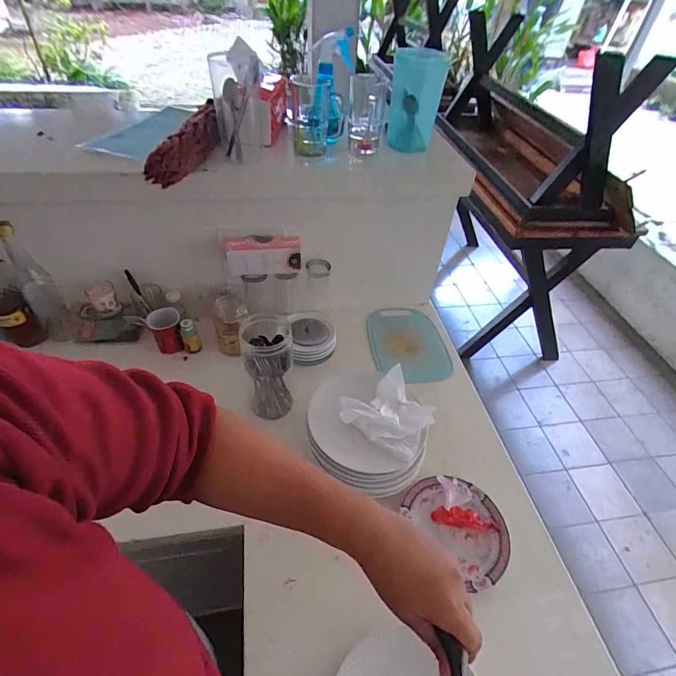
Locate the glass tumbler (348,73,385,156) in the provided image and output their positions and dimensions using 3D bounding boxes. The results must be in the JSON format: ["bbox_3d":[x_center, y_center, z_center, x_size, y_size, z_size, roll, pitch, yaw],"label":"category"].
[{"bbox_3d":[0.056,-0.454,0.781,0.068,0.132,0.072,5,45,1],"label":"glass tumbler"}]

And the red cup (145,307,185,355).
[{"bbox_3d":[-0.374,-0.016,0.842,0.061,0.071,0.080,-11,48,-15],"label":"red cup"}]

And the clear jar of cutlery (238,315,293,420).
[{"bbox_3d":[-0.126,0.055,0.724,0.085,0.183,0.086,-2,46,-6],"label":"clear jar of cutlery"}]

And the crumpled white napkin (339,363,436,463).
[{"bbox_3d":[0.096,0.127,0.656,0.149,0.045,0.132,-32,53,-28],"label":"crumpled white napkin"}]

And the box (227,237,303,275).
[{"bbox_3d":[-0.154,-0.172,0.803,0.147,0.063,0.049,-5,46,-9],"label":"box"}]

